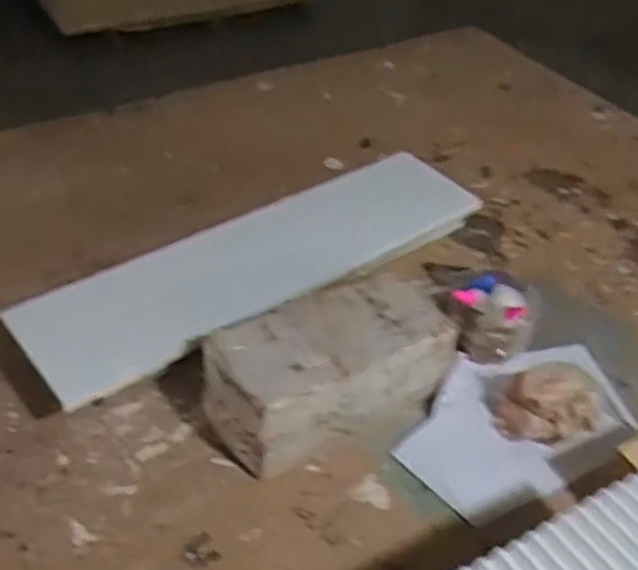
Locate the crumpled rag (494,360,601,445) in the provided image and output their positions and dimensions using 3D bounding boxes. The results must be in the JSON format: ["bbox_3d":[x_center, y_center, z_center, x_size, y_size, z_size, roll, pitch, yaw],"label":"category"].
[{"bbox_3d":[0.225,0.114,0.731,0.089,0.048,0.084,-20,45,-24],"label":"crumpled rag"}]

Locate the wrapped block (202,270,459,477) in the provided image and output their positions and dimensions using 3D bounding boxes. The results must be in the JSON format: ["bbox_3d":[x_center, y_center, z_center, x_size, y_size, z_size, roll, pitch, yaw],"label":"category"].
[{"bbox_3d":[0.009,0.079,0.720,0.238,0.091,0.113,-19,45,-24],"label":"wrapped block"}]

